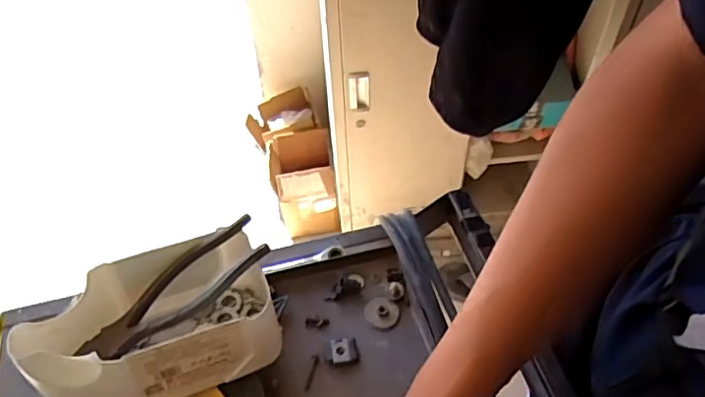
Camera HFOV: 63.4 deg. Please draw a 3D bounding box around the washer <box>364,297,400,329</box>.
[{"bbox_3d":[0.027,0.103,0.520,0.031,0.005,0.030,-2,51,0],"label":"washer"}]

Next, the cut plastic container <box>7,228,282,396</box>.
[{"bbox_3d":[-0.147,0.098,0.435,0.163,0.080,0.091,-18,52,-12],"label":"cut plastic container"}]

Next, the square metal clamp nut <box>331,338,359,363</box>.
[{"bbox_3d":[-0.007,0.131,0.493,0.021,0.005,0.022,-9,51,-5],"label":"square metal clamp nut"}]

